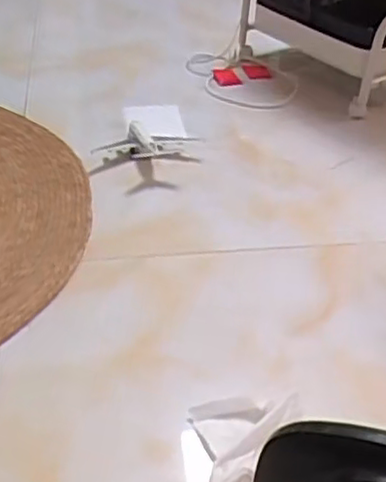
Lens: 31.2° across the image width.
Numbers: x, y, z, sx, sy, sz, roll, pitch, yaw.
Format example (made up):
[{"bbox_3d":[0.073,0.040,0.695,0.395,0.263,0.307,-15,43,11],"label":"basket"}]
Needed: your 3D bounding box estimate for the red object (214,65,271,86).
[{"bbox_3d":[0.108,-0.386,1.600,0.134,0.017,0.087,-17,41,-25],"label":"red object"}]

